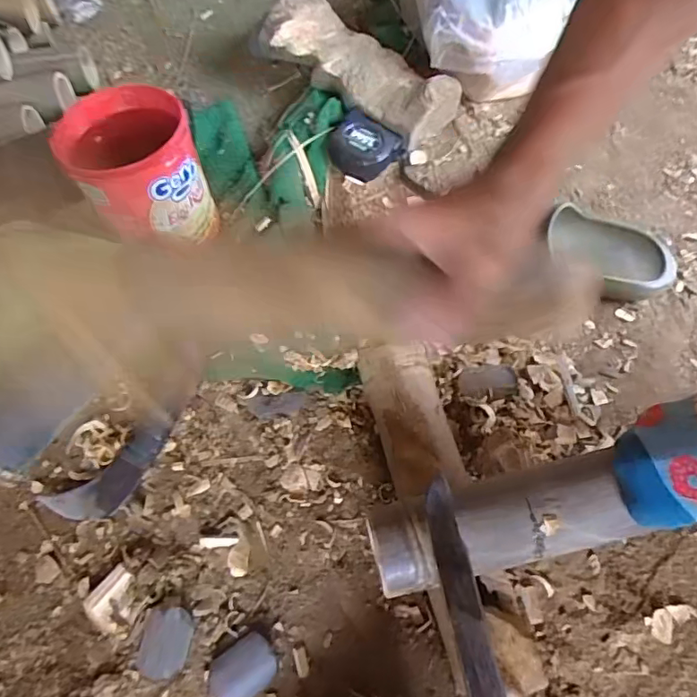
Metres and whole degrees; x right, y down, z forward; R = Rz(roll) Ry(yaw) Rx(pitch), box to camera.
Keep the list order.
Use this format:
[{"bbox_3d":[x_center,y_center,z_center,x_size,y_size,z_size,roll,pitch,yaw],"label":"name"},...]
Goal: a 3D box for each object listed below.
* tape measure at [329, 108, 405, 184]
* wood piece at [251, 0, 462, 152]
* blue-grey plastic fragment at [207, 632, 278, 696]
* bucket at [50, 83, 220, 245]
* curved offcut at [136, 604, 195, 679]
[{"bbox_3d":[0.017,-0.270,0.706,0.086,0.042,0.088,37,71,18],"label":"tape measure"},{"bbox_3d":[-0.006,-0.412,0.752,0.343,0.089,0.107,38,71,19],"label":"wood piece"},{"bbox_3d":[-0.093,0.280,0.453,0.058,0.008,0.042,-35,67,-14],"label":"blue-grey plastic fragment"},{"bbox_3d":[-0.236,-0.205,0.602,0.131,0.121,0.148,-20,65,-8],"label":"bucket"},{"bbox_3d":[-0.162,0.259,0.463,0.043,0.007,0.055,4,64,4],"label":"curved offcut"}]

